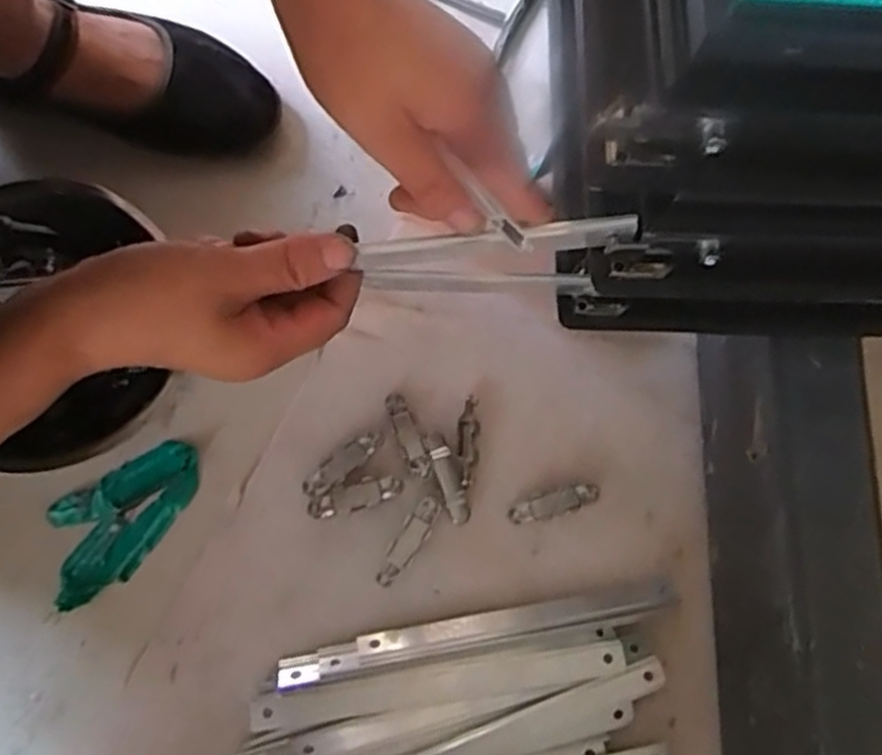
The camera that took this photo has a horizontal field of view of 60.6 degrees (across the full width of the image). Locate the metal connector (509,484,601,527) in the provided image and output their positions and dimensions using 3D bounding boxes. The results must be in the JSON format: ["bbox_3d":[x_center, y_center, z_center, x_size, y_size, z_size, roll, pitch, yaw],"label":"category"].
[{"bbox_3d":[0.073,0.081,0.484,0.058,0.011,0.017,-15,78,-5],"label":"metal connector"}]

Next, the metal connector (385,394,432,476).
[{"bbox_3d":[-0.021,0.037,0.492,0.016,0.007,0.056,-22,79,-7],"label":"metal connector"}]

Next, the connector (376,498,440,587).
[{"bbox_3d":[-0.020,0.103,0.469,0.017,0.019,0.059,29,78,5],"label":"connector"}]

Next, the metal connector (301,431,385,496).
[{"bbox_3d":[-0.062,0.054,0.482,0.060,0.006,0.017,-37,79,-22],"label":"metal connector"}]

